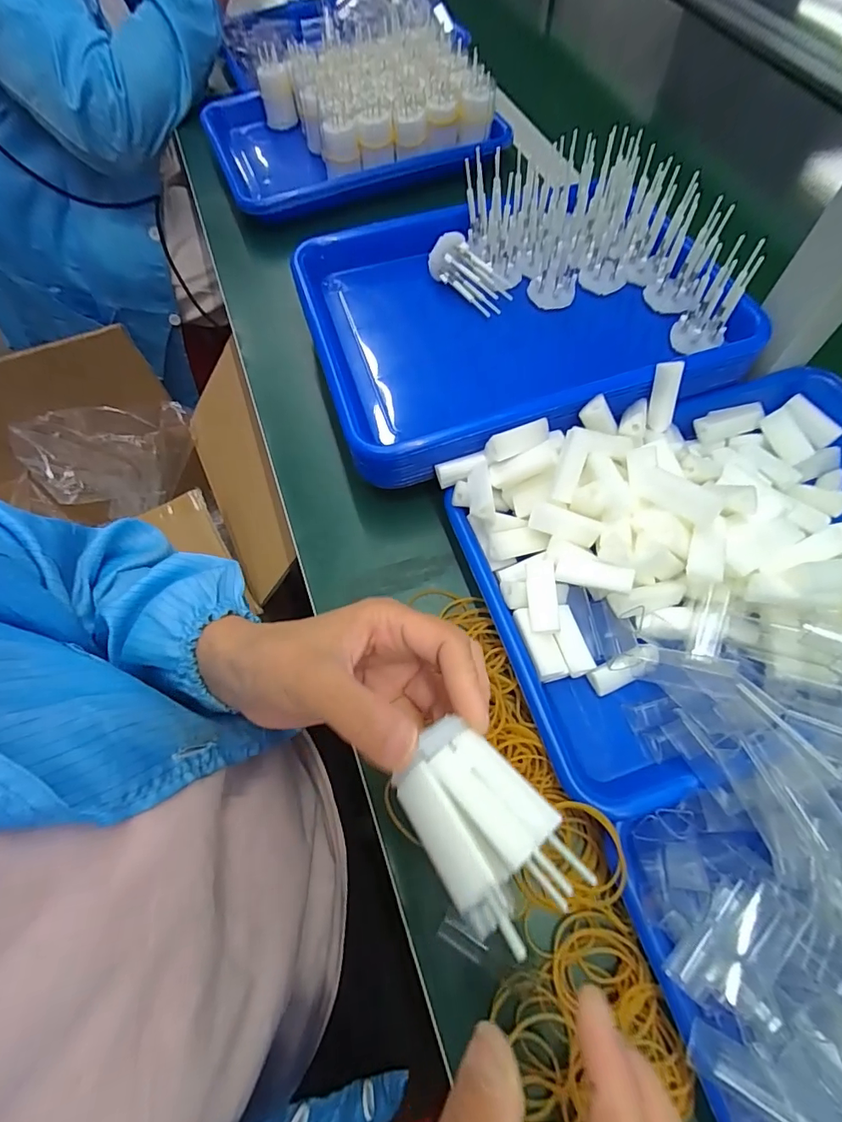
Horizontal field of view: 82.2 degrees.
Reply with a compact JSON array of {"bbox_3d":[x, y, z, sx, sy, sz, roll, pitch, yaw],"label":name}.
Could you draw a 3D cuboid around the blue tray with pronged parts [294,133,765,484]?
[{"bbox_3d":[0.069,-0.215,0.389,0.319,0.076,0.254,-20,65,-7],"label":"blue tray with pronged parts"}]

